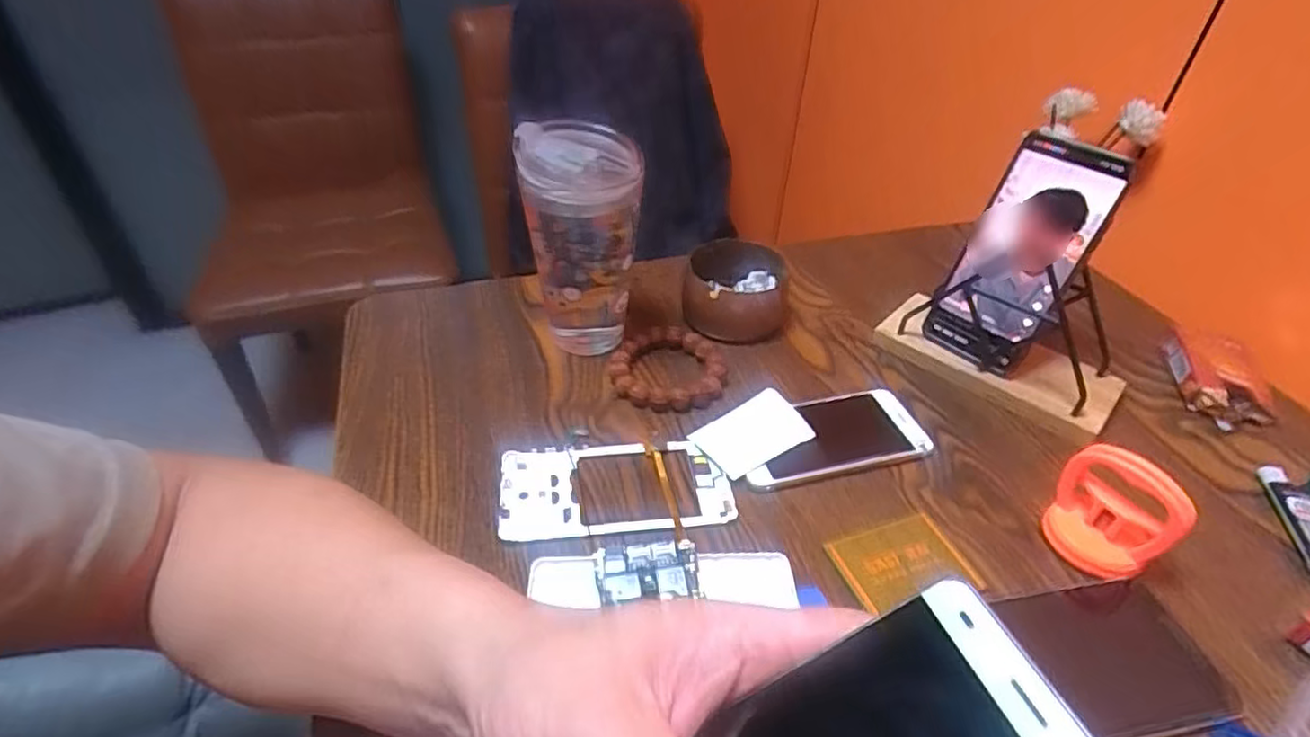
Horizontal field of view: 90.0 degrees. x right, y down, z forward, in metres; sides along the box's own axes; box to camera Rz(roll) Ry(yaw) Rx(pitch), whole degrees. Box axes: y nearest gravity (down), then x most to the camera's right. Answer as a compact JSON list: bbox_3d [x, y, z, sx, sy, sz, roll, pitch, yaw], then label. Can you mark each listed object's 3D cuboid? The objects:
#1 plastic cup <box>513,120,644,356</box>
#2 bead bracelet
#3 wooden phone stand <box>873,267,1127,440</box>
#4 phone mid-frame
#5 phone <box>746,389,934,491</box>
[{"bbox_3d":[-0.055,-0.089,0.486,0.082,0.156,0.076,2,40,-2],"label":"plastic cup"},{"bbox_3d":[0.010,0.000,0.491,0.084,0.014,0.079,2,40,-2],"label":"bead bracelet"},{"bbox_3d":[0.270,-0.032,0.496,0.168,0.085,0.084,33,49,31],"label":"wooden phone stand"},{"bbox_3d":[-0.025,0.075,0.412,0.142,0.007,0.069,-3,41,-8],"label":"phone mid-frame"},{"bbox_3d":[0.119,0.046,0.449,0.132,0.008,0.064,-9,42,-14],"label":"phone"}]

